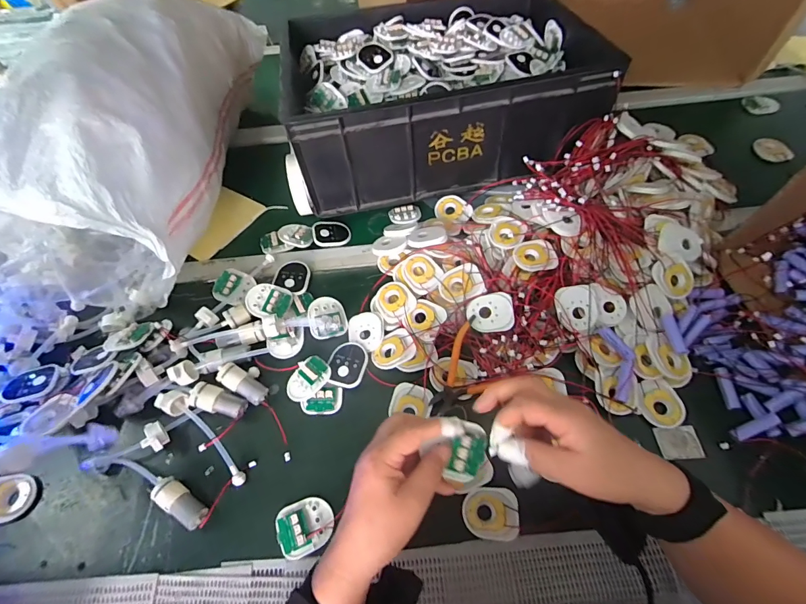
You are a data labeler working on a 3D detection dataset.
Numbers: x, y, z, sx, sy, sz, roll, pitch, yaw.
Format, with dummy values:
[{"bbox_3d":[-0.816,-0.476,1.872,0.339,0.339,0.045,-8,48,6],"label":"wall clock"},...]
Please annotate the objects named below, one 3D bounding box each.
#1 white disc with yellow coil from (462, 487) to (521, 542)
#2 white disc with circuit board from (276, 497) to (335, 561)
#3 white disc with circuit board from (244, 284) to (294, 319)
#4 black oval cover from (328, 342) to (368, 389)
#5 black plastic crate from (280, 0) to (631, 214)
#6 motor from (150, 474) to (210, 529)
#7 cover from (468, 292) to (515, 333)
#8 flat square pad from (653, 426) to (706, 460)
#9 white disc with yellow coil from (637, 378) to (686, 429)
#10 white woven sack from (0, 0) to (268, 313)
[{"bbox_3d":[0.094,0.226,0.422,0.059,0.007,0.049,2,57,3],"label":"white disc with yellow coil"},{"bbox_3d":[-0.104,0.238,0.421,0.057,0.013,0.050,-23,59,-12],"label":"white disc with circuit board"},{"bbox_3d":[-0.186,-0.003,0.541,0.060,0.017,0.052,24,62,17],"label":"white disc with circuit board"},{"bbox_3d":[-0.070,0.078,0.499,0.047,0.007,0.058,15,59,12],"label":"black oval cover"},{"bbox_3d":[0.052,-0.362,0.676,0.464,0.171,0.368,-9,57,-3],"label":"black plastic crate"},{"bbox_3d":[-0.242,0.218,0.430,0.064,0.023,0.027,26,62,18],"label":"motor"},{"bbox_3d":[0.112,0.014,0.503,0.057,0.009,0.048,-9,83,13],"label":"cover"},{"bbox_3d":[0.320,0.164,0.458,0.045,0.007,0.036,-6,66,4],"label":"flat square pad"},{"bbox_3d":[0.308,0.121,0.471,0.046,0.013,0.055,-6,74,9],"label":"white disc with yellow coil"},{"bbox_3d":[-0.421,-0.286,0.611,0.265,0.204,0.587,1,57,3],"label":"white woven sack"}]

